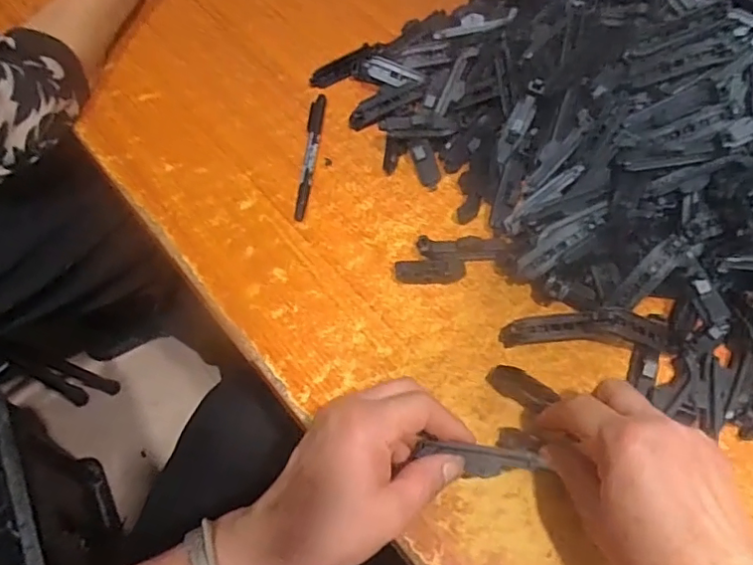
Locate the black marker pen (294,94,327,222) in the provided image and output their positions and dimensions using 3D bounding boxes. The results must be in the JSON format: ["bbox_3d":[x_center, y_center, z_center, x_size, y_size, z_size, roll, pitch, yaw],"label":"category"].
[{"bbox_3d":[-0.057,-0.112,0.492,0.014,0.011,0.137,5,58,1],"label":"black marker pen"}]

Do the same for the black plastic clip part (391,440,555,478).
[{"bbox_3d":[0.062,0.105,0.336,0.071,0.009,0.017,5,58,7],"label":"black plastic clip part"}]

